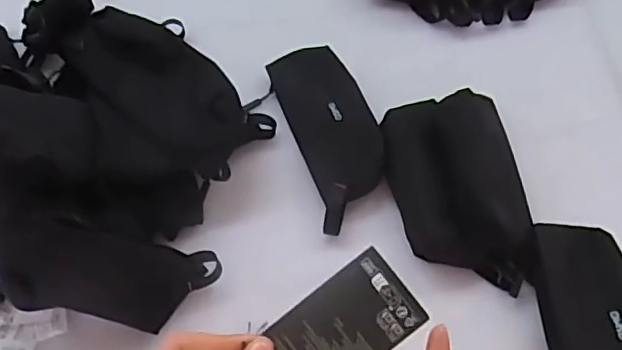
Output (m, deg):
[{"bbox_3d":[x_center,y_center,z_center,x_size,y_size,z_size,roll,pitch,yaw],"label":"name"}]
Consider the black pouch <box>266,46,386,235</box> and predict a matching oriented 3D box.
[{"bbox_3d":[0.025,-0.049,0.645,0.087,0.035,0.210,-18,66,-7],"label":"black pouch"}]

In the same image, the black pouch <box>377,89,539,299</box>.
[{"bbox_3d":[0.150,0.015,0.600,0.142,0.047,0.211,-6,65,-2],"label":"black pouch"}]

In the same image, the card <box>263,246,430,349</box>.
[{"bbox_3d":[0.014,0.084,0.309,0.086,0.004,0.047,-37,87,-2],"label":"card"}]

